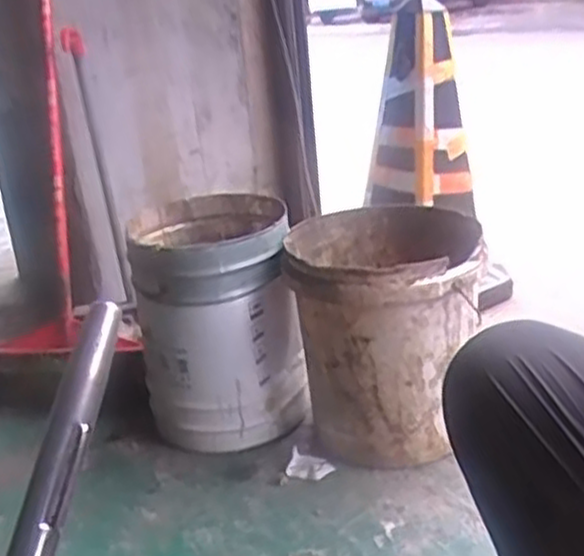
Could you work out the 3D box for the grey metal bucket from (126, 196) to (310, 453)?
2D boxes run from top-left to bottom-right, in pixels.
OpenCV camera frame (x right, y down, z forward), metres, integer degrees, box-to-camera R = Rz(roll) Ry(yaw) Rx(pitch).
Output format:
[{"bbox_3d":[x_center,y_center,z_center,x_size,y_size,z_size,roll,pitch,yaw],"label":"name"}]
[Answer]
[{"bbox_3d":[-0.119,0.072,1.312,0.257,0.351,0.282,-8,21,-11],"label":"grey metal bucket"}]

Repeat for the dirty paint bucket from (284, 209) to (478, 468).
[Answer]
[{"bbox_3d":[0.144,0.093,1.215,0.280,0.327,0.296,-3,20,1],"label":"dirty paint bucket"}]

